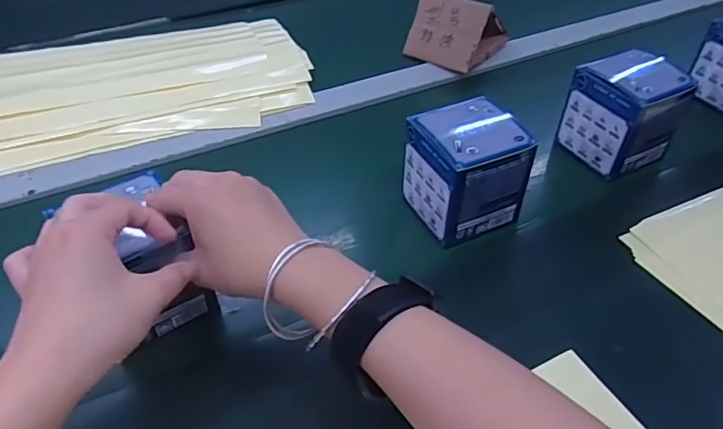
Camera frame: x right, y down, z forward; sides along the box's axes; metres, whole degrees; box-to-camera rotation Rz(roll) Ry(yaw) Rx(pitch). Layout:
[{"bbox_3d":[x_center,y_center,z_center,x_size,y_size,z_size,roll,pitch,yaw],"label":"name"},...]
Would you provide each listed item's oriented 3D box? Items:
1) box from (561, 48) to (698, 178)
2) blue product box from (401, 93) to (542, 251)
[{"bbox_3d":[0.263,-0.103,0.544,0.090,0.093,0.083,-18,48,-18],"label":"box"},{"bbox_3d":[0.091,-0.036,0.486,0.080,0.098,0.078,-19,49,-19],"label":"blue product box"}]

